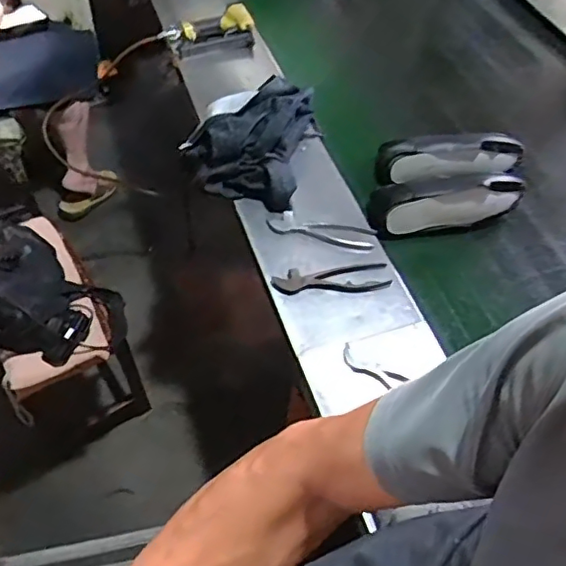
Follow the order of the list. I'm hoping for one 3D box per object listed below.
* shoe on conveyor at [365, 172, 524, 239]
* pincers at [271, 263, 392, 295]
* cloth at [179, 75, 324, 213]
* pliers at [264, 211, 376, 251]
[{"bbox_3d":[0.313,-0.144,1.104,0.304,0.100,0.070,-12,55,-12],"label":"shoe on conveyor"},{"bbox_3d":[0.084,-0.005,0.999,0.197,0.012,0.064,-5,54,-7],"label":"pincers"},{"bbox_3d":[-0.058,-0.293,1.145,0.229,0.120,0.275,16,54,8],"label":"cloth"},{"bbox_3d":[0.069,-0.096,1.063,0.192,0.019,0.057,8,53,3],"label":"pliers"}]

